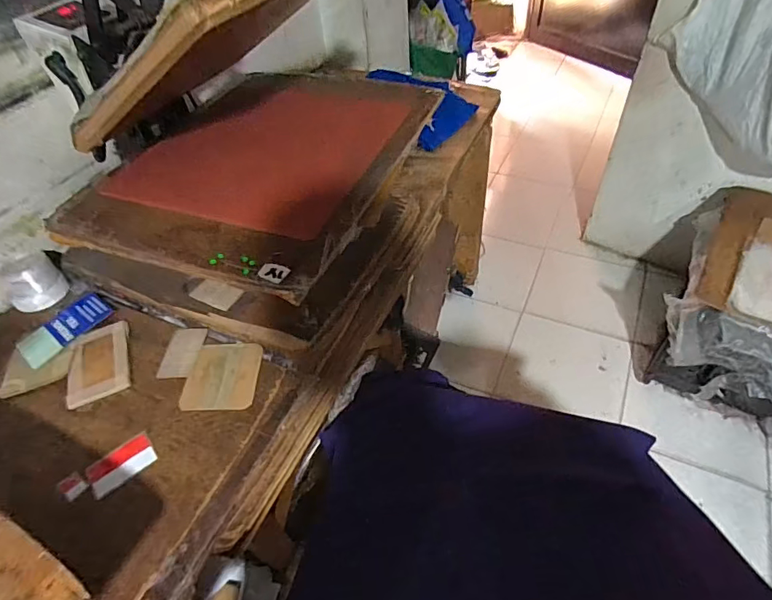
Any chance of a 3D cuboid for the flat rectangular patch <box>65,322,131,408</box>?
[{"bbox_3d":[-0.456,0.098,0.745,0.087,0.007,0.145,-19,49,-12],"label":"flat rectangular patch"}]

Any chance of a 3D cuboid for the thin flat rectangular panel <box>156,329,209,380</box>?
[{"bbox_3d":[-0.327,0.084,0.754,0.064,0.006,0.101,-5,46,11],"label":"thin flat rectangular panel"}]

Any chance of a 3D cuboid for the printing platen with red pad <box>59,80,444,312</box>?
[{"bbox_3d":[-0.207,-0.249,0.780,0.467,0.033,0.546,14,50,18],"label":"printing platen with red pad"}]

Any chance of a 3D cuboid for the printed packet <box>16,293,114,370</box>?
[{"bbox_3d":[-0.552,0.046,0.802,0.083,0.012,0.145,22,53,26],"label":"printed packet"}]

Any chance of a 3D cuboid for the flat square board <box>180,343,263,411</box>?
[{"bbox_3d":[-0.246,0.112,0.710,0.107,0.011,0.120,0,48,4],"label":"flat square board"}]

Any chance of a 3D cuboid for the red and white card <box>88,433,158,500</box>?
[{"bbox_3d":[-0.357,0.221,0.632,0.083,0.006,0.056,-38,55,-26],"label":"red and white card"}]

